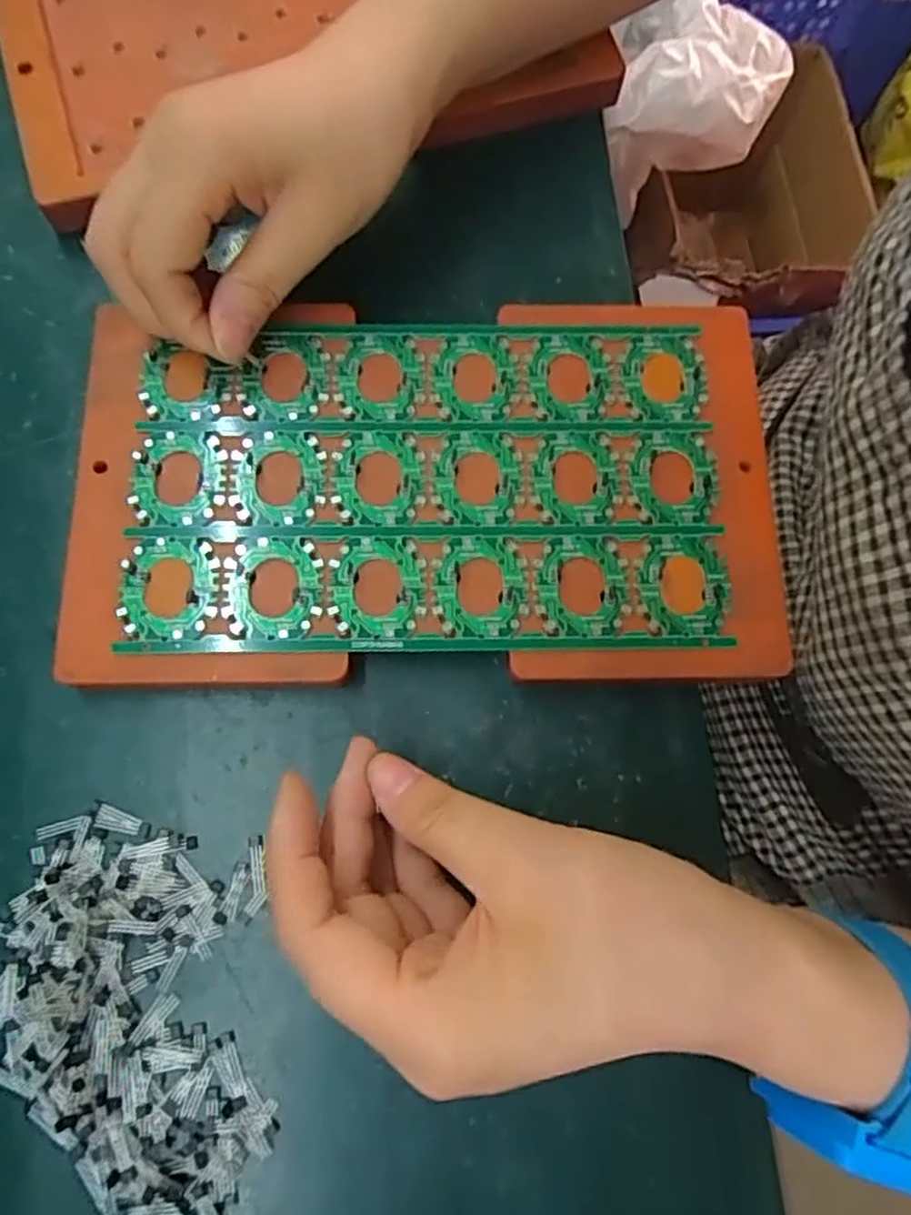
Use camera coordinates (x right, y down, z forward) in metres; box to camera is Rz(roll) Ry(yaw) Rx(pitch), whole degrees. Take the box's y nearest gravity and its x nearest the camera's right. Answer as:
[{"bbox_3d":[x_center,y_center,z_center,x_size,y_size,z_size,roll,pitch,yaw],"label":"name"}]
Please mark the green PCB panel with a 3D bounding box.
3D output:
[{"bbox_3d":[-0.010,-0.044,0.252,0.199,0.004,0.119,0,76,-2],"label":"green PCB panel"}]

